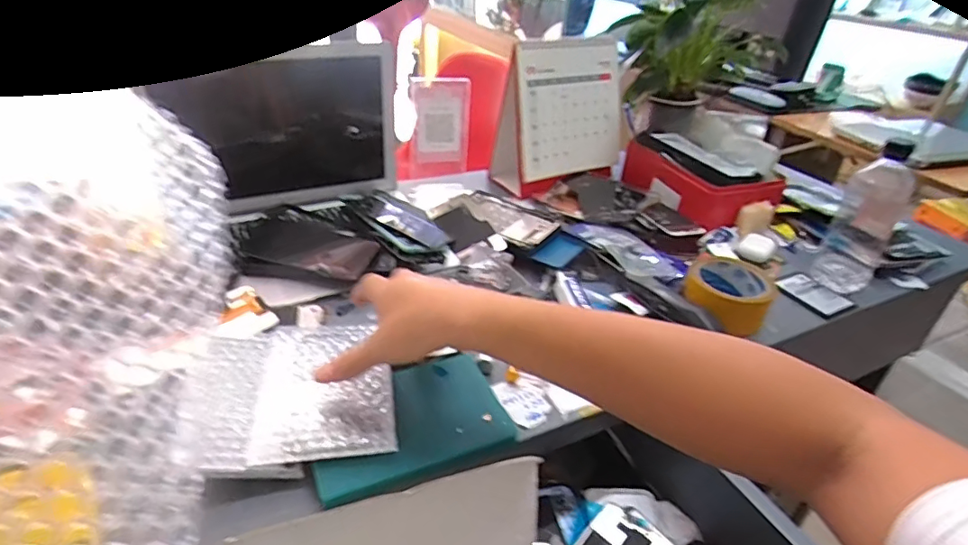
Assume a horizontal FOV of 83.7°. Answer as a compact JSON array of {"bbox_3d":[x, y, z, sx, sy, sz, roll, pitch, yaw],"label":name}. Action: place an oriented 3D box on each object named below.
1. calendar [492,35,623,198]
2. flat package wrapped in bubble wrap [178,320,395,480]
[{"bbox_3d":[0.130,-0.266,0.879,0.212,0.198,0.093,-17,38,-30],"label":"calendar"},{"bbox_3d":[-0.163,0.097,0.467,0.159,0.016,0.163,-5,34,-15],"label":"flat package wrapped in bubble wrap"}]

